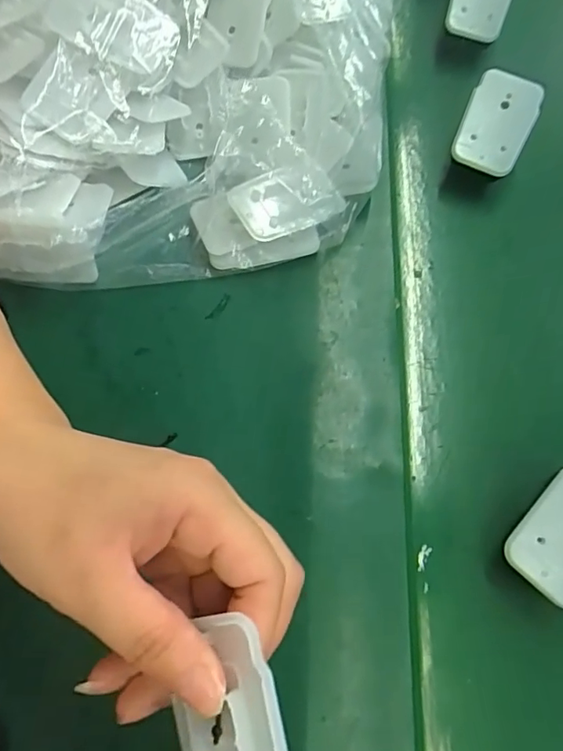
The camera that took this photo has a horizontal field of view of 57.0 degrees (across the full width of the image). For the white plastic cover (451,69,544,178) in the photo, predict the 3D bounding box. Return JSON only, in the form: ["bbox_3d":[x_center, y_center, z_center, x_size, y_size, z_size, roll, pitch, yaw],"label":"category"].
[{"bbox_3d":[0.137,-0.160,0.329,0.042,0.007,0.059,22,93,2],"label":"white plastic cover"}]

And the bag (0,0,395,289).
[{"bbox_3d":[-0.083,-0.177,0.319,0.313,0.082,0.231,-1,68,-3],"label":"bag"}]

